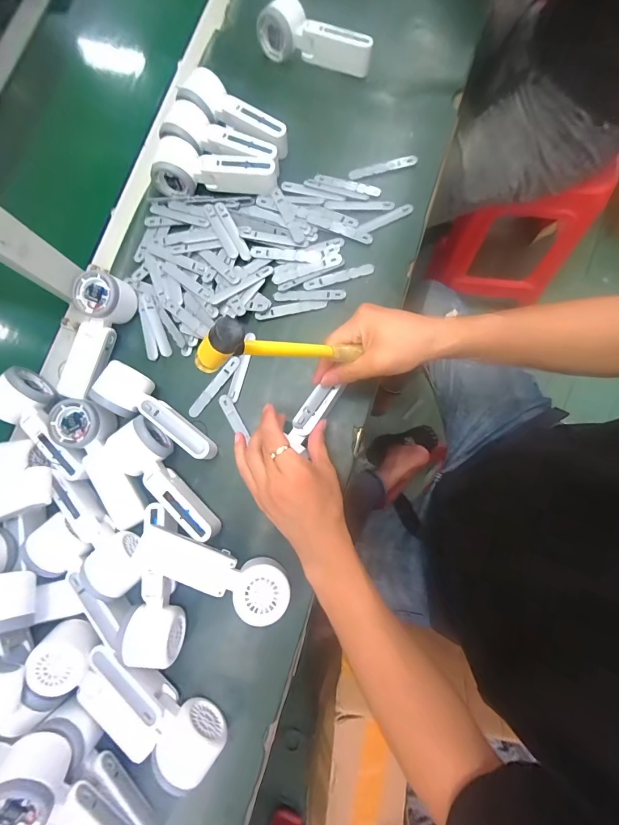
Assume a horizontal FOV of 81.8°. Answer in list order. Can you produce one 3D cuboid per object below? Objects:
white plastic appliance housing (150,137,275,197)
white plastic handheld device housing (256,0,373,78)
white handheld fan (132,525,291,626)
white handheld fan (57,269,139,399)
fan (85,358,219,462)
[{"bbox_3d":[-0.129,-0.332,0.488,0.168,0.041,0.053,6,80,5],"label":"white plastic appliance housing"},{"bbox_3d":[0.006,-0.543,0.520,0.170,0.061,0.041,13,81,8],"label":"white plastic handheld device housing"},{"bbox_3d":[-0.101,0.170,0.384,0.167,0.039,0.054,20,82,7],"label":"white handheld fan"},{"bbox_3d":[-0.282,-0.102,0.454,0.063,0.040,0.164,12,81,6],"label":"white handheld fan"},{"bbox_3d":[-0.179,-0.002,0.436,0.157,0.053,0.057,27,83,8],"label":"fan"}]

